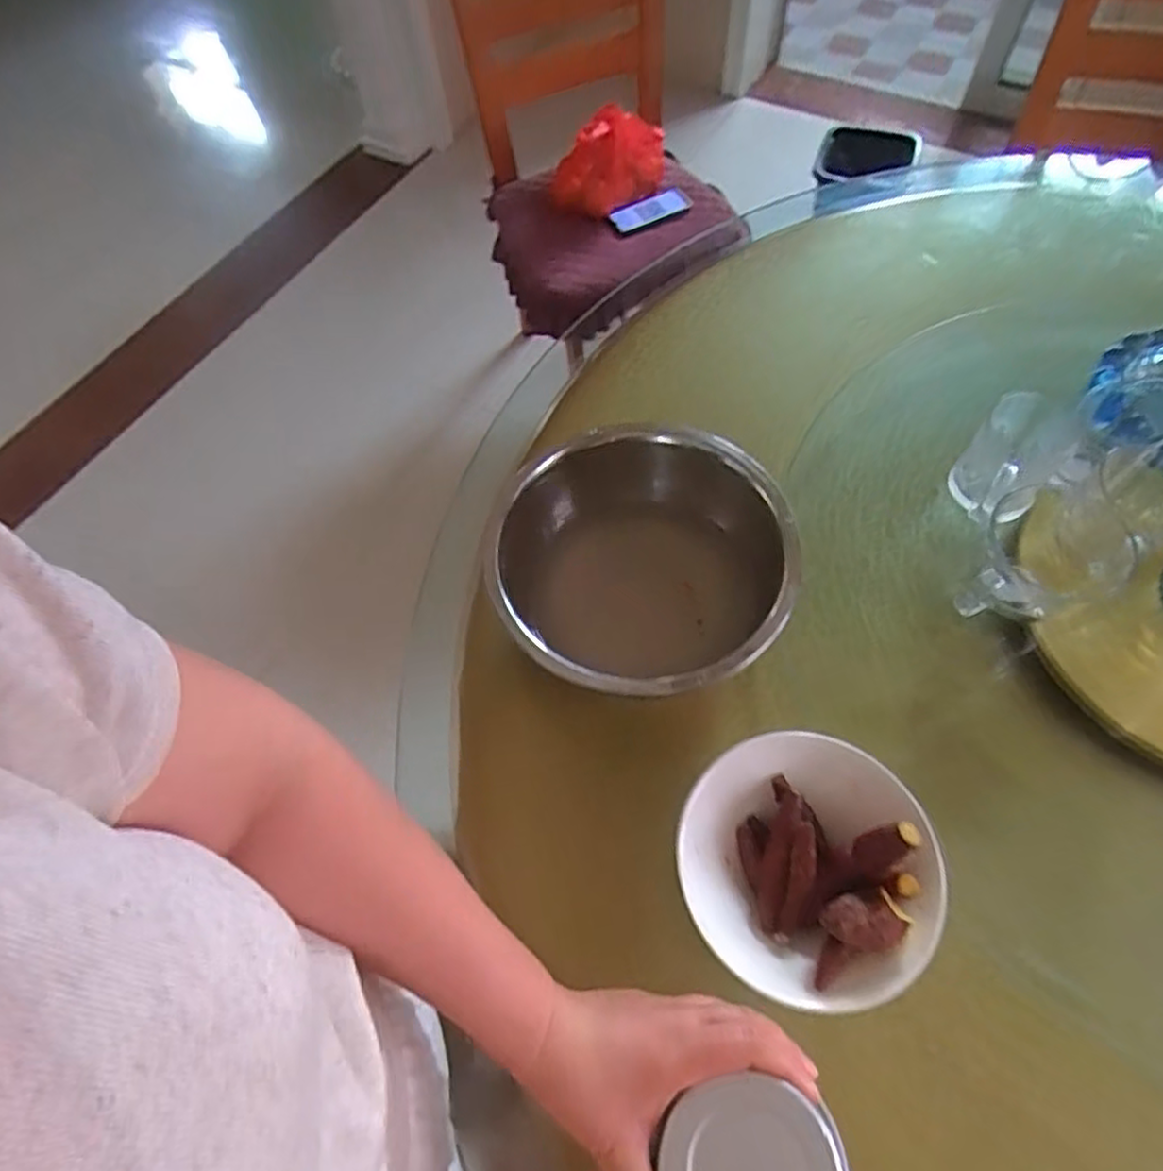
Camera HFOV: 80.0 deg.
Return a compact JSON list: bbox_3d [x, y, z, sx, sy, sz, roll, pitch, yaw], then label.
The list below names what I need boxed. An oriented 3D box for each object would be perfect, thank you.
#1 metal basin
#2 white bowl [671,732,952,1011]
[{"bbox_3d":[0.047,-0.003,0.629,0.249,0.151,0.242,-1,62,2],"label":"metal basin"},{"bbox_3d":[0.161,0.197,0.499,0.171,0.079,0.179,-1,62,2],"label":"white bowl"}]

